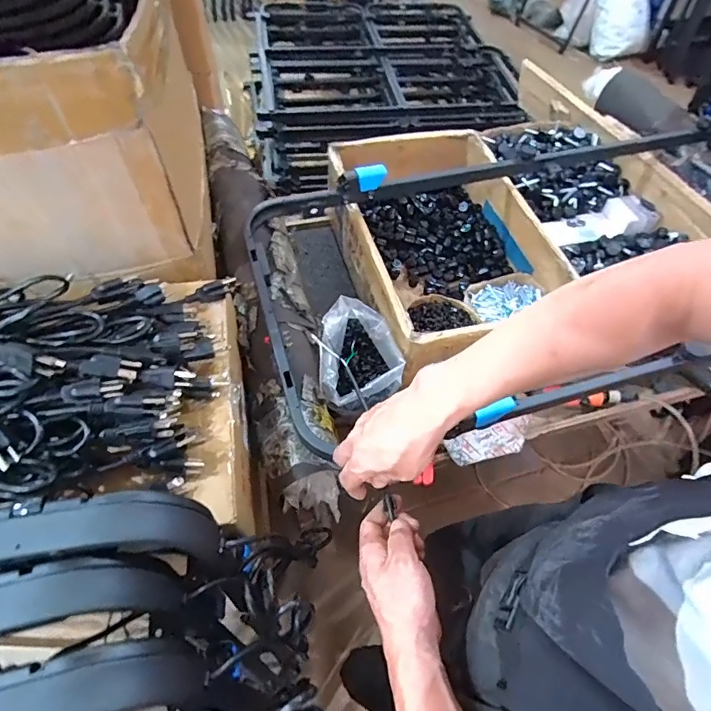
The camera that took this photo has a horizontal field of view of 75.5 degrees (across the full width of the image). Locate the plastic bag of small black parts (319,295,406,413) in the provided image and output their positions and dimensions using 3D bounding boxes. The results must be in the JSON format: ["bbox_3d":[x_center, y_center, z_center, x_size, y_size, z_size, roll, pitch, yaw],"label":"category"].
[{"bbox_3d":[0.008,0.005,0.754,0.132,0.084,0.190,2,58,-2],"label":"plastic bag of small black parts"}]

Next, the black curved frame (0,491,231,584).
[{"bbox_3d":[-0.336,0.171,0.371,0.442,0.111,0.062,-5,58,-6],"label":"black curved frame"}]

